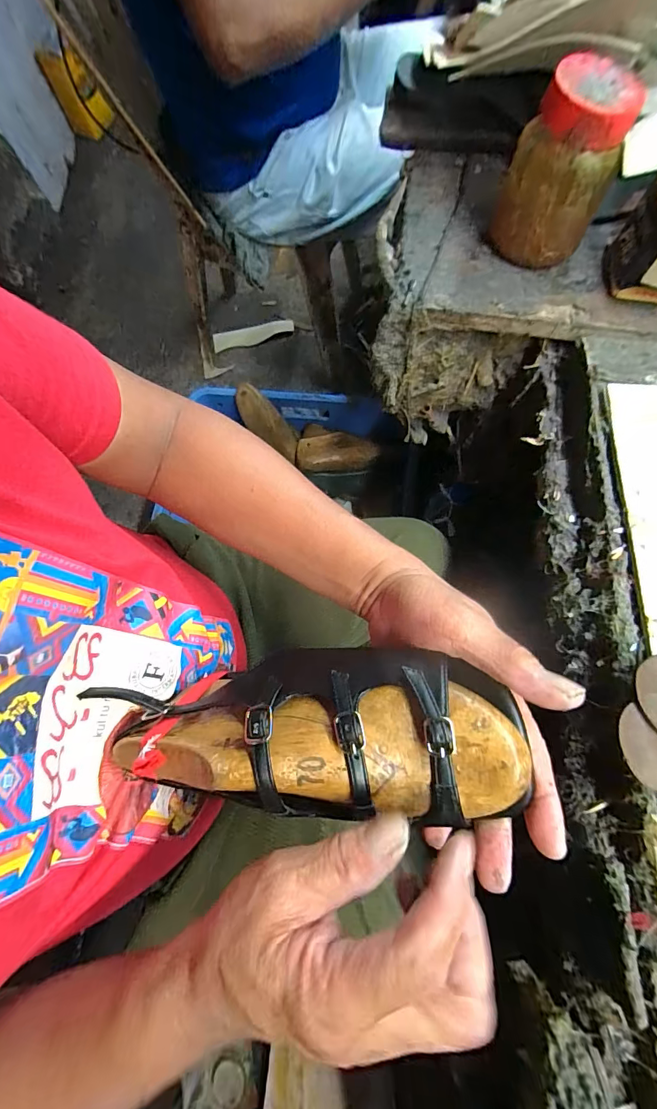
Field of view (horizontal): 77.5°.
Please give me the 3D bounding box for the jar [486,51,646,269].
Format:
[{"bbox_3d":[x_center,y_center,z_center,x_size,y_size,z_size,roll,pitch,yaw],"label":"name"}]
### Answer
[{"bbox_3d":[0.192,-0.321,0.349,0.082,0.115,0.067,16,72,9],"label":"jar"}]

